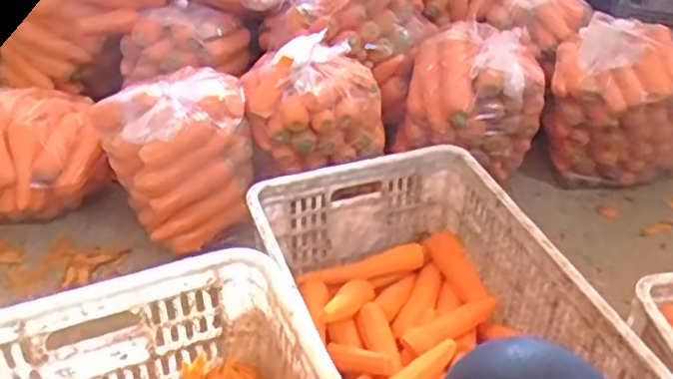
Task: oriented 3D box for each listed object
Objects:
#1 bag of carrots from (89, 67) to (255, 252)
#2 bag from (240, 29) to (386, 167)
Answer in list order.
[{"bbox_3d":[-0.285,-0.060,1.263,0.247,0.273,0.174,-11,40,-15],"label":"bag of carrots"},{"bbox_3d":[-0.036,-0.161,1.287,0.254,0.171,0.189,-4,39,-8],"label":"bag"}]

